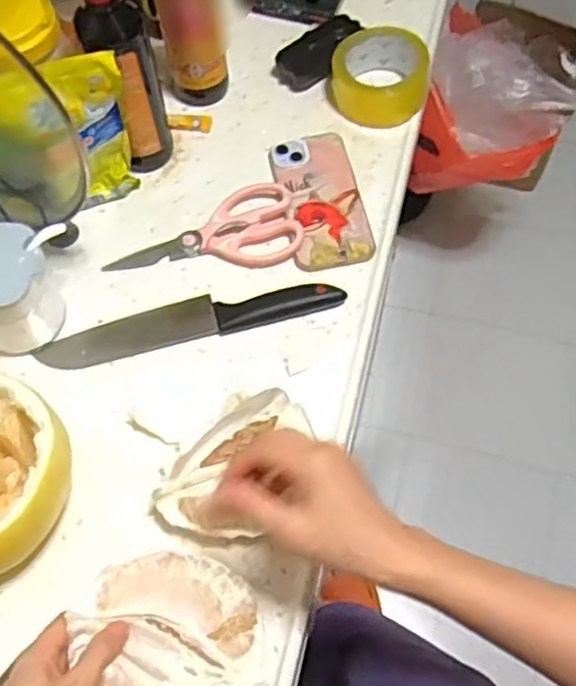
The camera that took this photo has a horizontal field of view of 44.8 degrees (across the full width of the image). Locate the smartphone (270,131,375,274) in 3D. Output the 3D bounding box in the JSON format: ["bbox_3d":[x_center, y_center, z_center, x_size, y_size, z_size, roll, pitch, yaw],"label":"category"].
[{"bbox_3d":[0.034,-0.148,0.706,0.079,0.006,0.158,-10,64,-5],"label":"smartphone"}]

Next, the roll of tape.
[{"bbox_3d":[0.102,-0.290,0.742,0.095,0.052,0.097,0,63,0],"label":"roll of tape"}]

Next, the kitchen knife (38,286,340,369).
[{"bbox_3d":[-0.090,-0.023,0.649,0.277,0.021,0.042,-13,64,-6],"label":"kitchen knife"}]

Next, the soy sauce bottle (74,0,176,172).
[{"bbox_3d":[-0.148,-0.251,0.632,0.057,0.246,0.051,-16,64,-8],"label":"soy sauce bottle"}]

